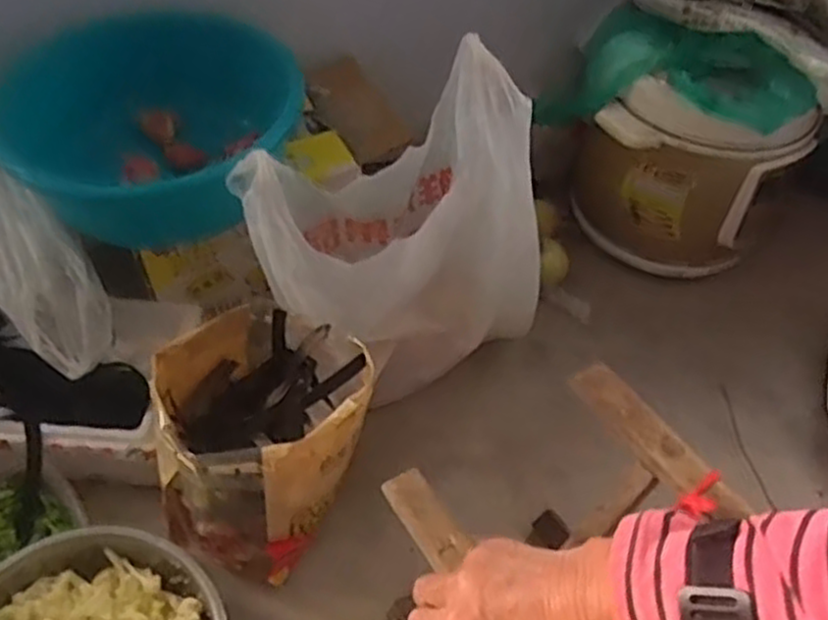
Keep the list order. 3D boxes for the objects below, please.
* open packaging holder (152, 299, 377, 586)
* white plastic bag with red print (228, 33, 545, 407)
[{"bbox_3d":[-0.147,0.123,0.758,0.174,0.195,0.194,27,52,19],"label":"open packaging holder"},{"bbox_3d":[-0.028,-0.083,0.817,0.289,0.330,0.181,-20,52,-20],"label":"white plastic bag with red print"}]

